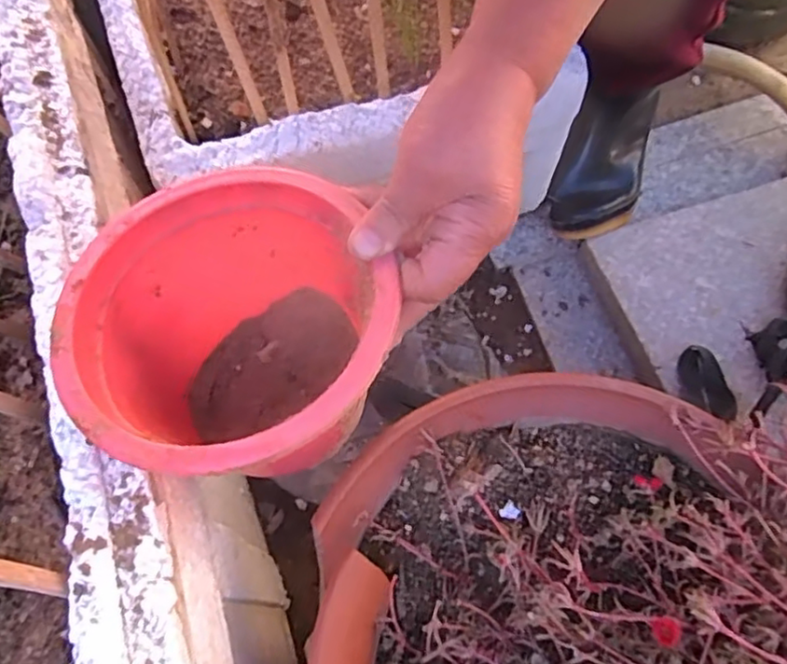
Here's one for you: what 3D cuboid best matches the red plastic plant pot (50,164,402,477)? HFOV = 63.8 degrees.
[{"bbox_3d":[-0.081,0.009,0.361,0.164,0.128,0.164,-1,65,3],"label":"red plastic plant pot"}]

